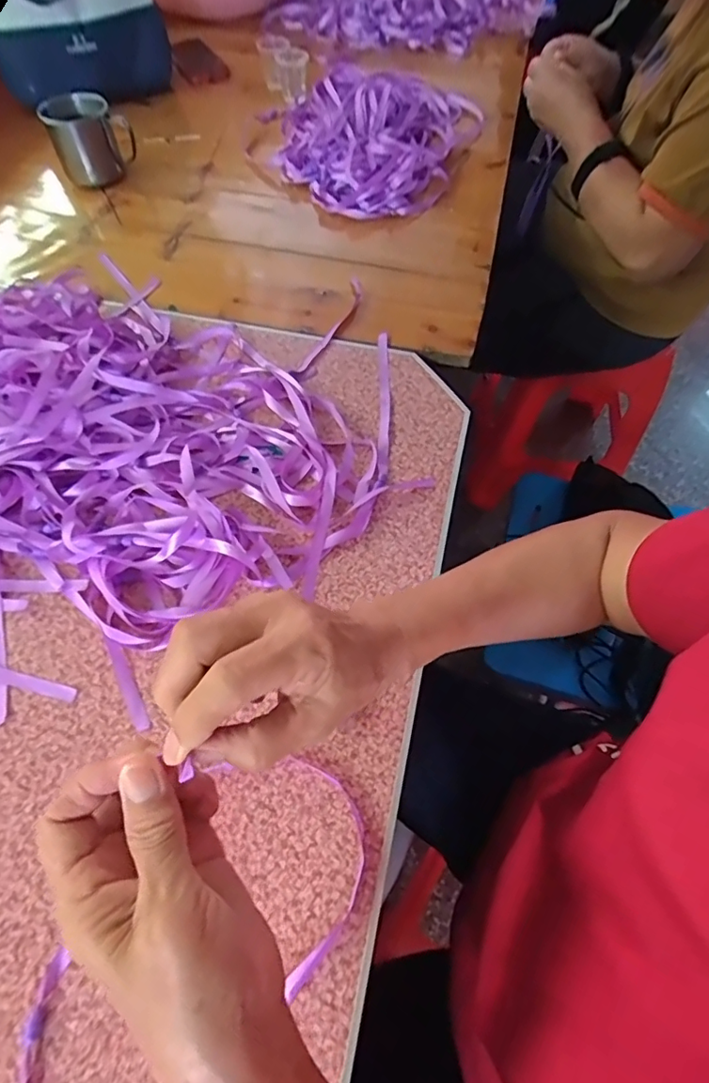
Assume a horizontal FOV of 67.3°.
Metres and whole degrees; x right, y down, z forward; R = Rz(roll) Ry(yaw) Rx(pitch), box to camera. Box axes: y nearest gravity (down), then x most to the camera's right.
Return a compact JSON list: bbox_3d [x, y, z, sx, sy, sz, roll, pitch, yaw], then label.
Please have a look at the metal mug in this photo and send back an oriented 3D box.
[{"bbox_3d":[-0.356,-0.542,0.718,0.095,0.084,0.069,-32,66,-17],"label":"metal mug"}]

